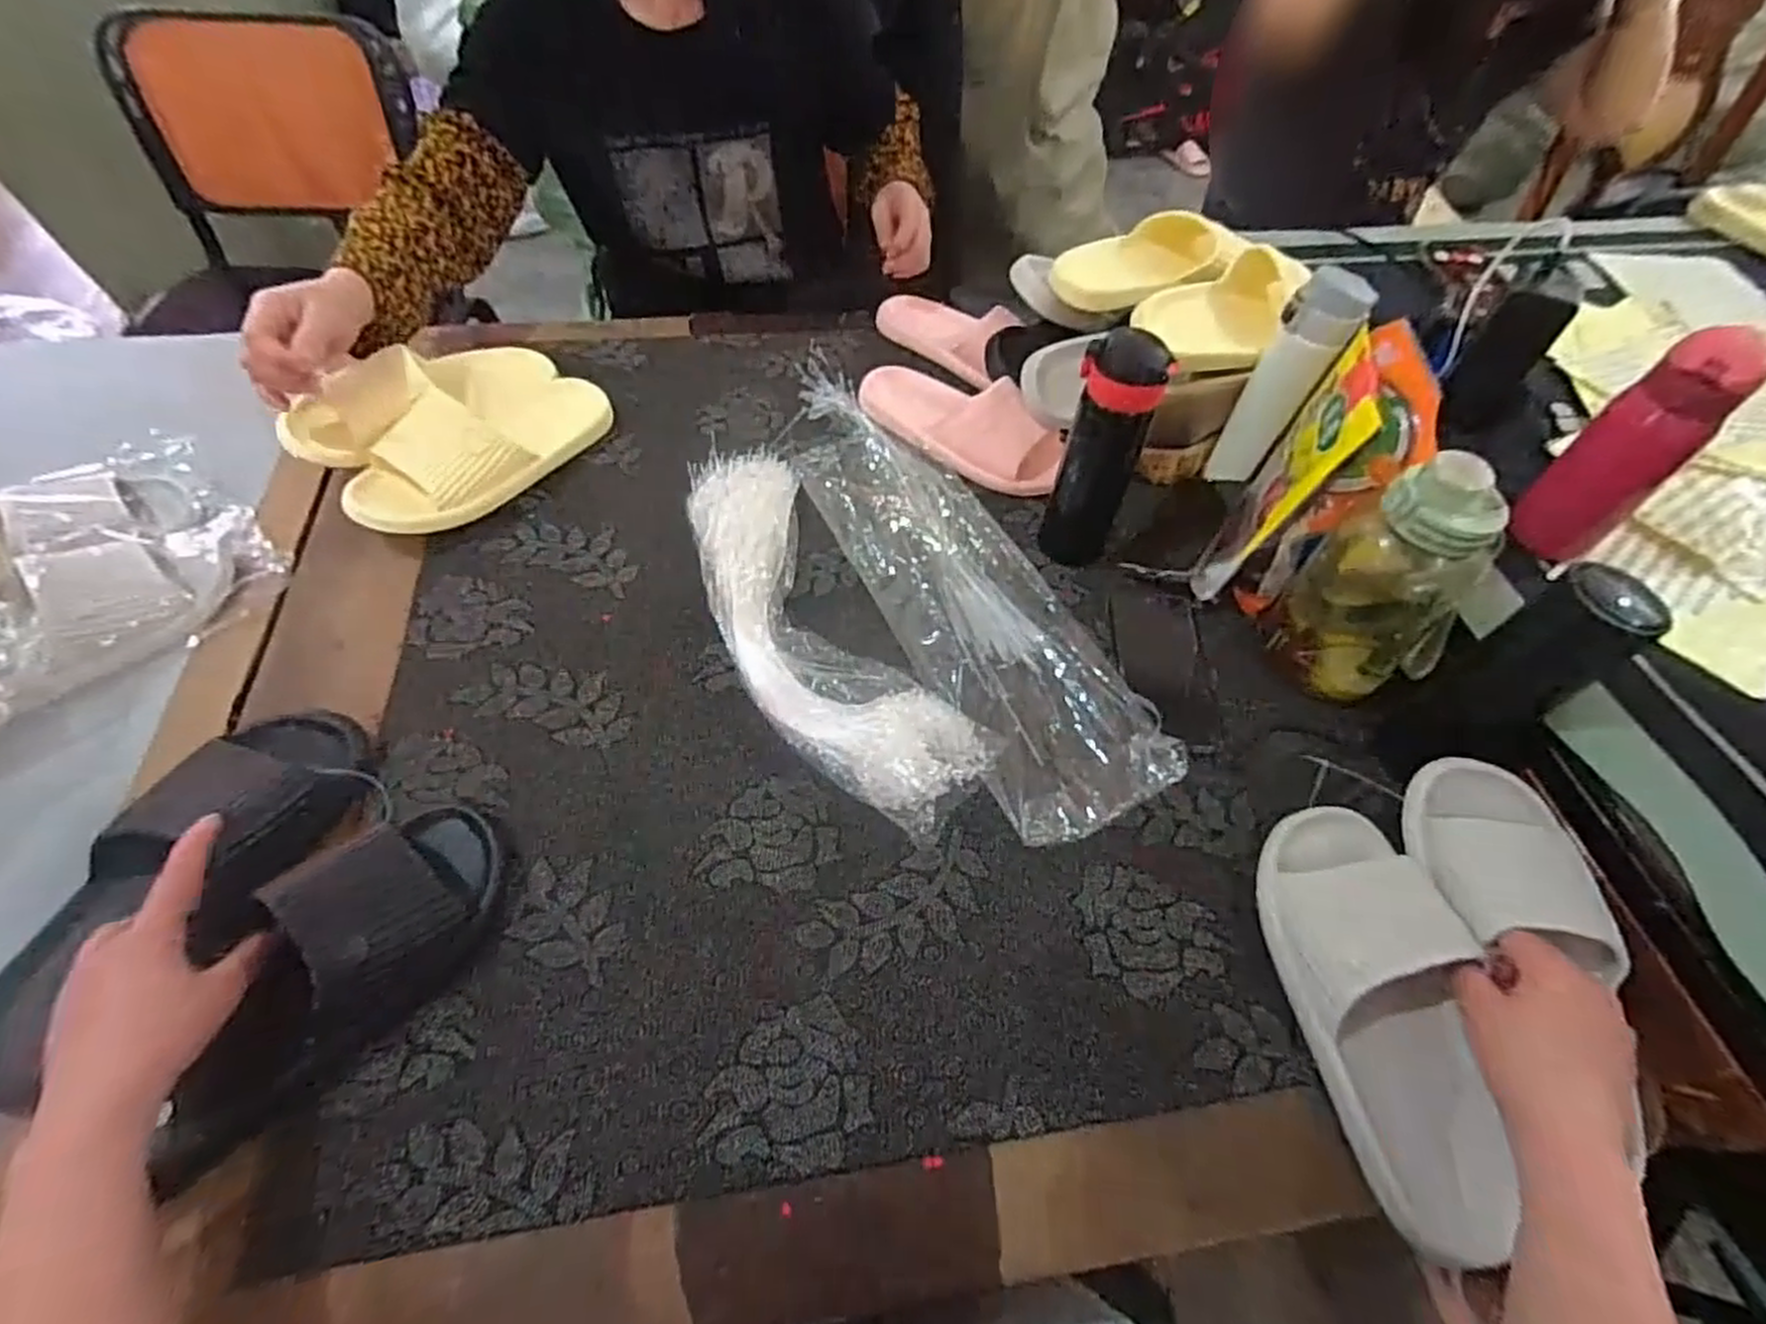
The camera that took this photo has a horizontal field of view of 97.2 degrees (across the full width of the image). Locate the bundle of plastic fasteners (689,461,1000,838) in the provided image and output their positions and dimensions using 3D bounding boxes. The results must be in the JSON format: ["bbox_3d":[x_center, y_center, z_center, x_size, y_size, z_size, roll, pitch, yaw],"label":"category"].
[{"bbox_3d":[-0.066,-0.043,0.674,0.148,0.046,0.435,-25,61,-18],"label":"bundle of plastic fasteners"}]

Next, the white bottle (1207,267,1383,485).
[{"bbox_3d":[0.386,-0.265,0.751,0.062,0.200,0.057,31,59,18],"label":"white bottle"}]

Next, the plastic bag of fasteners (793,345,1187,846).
[{"bbox_3d":[0.054,-0.115,0.748,0.165,0.028,0.600,-20,58,-16],"label":"plastic bag of fasteners"}]

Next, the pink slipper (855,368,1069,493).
[{"bbox_3d":[0.082,-0.262,0.841,0.115,0.061,0.255,-34,63,-23],"label":"pink slipper"}]

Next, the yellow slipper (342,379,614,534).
[{"bbox_3d":[-0.382,-0.214,0.754,0.093,0.064,0.262,35,60,20],"label":"yellow slipper"}]

